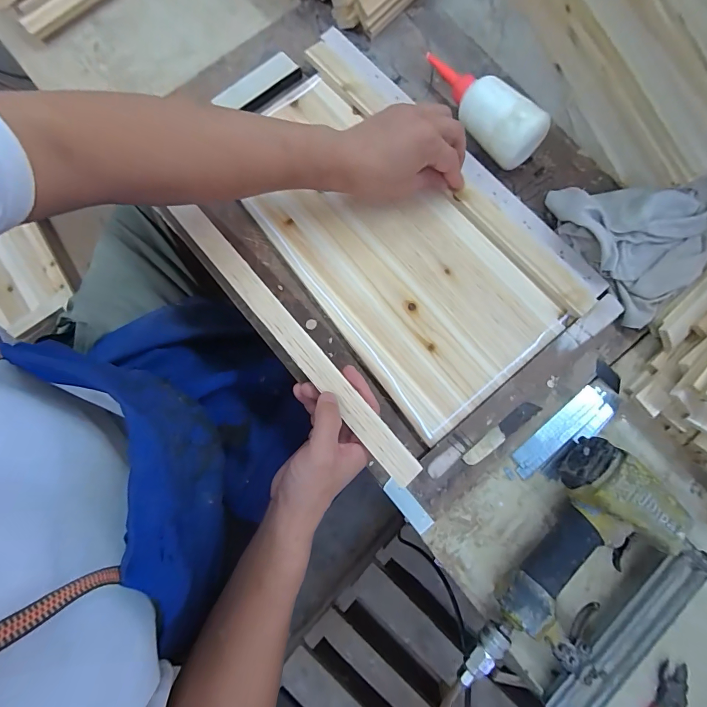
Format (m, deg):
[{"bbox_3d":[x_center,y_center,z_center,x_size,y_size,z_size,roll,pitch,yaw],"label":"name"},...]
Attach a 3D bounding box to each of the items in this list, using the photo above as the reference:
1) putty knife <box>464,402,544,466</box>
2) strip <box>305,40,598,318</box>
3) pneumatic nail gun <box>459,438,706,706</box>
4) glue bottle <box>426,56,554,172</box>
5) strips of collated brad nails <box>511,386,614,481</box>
[{"bbox_3d":[0.161,0.086,0.386,0.100,0.005,0.018,-38,84,-4],"label":"putty knife"},{"bbox_3d":[0.105,-0.210,0.415,0.034,0.012,0.444,-44,85,-7],"label":"strip"},{"bbox_3d":[0.236,0.231,0.342,0.155,0.054,0.257,32,84,4],"label":"pneumatic nail gun"},{"bbox_3d":[0.142,-0.291,0.413,0.053,0.061,0.174,-37,83,-4],"label":"glue bottle"},{"bbox_3d":[0.231,0.090,0.392,0.127,0.008,0.043,-36,84,-4],"label":"strips of collated brad nails"}]

